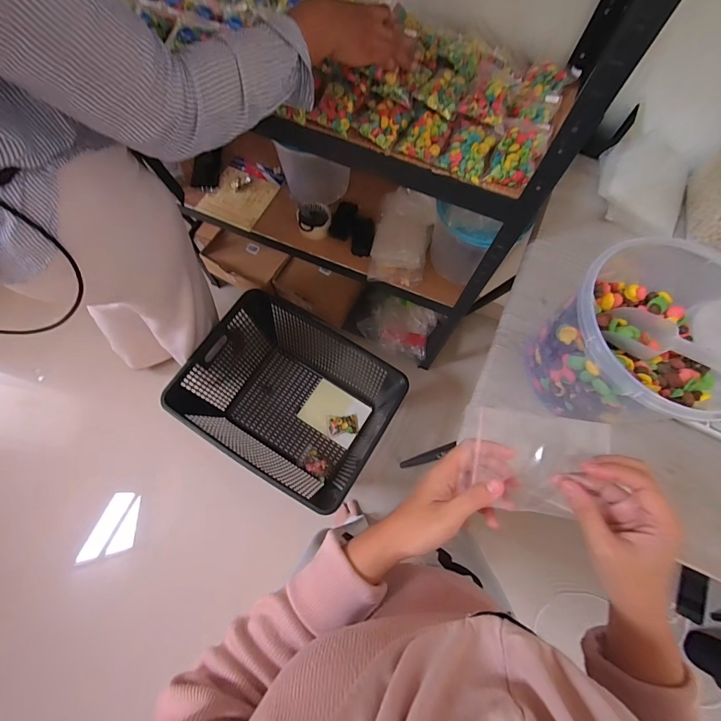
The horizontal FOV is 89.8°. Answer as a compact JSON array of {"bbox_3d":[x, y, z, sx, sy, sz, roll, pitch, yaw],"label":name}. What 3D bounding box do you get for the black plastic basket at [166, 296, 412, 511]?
[{"bbox_3d":[-0.199,0.119,1.140,0.554,0.322,0.458,30,73,8],"label":"black plastic basket"}]

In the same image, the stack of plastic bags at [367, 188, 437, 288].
[{"bbox_3d":[0.106,-0.312,0.904,0.133,0.103,0.239,11,72,2],"label":"stack of plastic bags"}]

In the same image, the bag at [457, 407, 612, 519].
[{"bbox_3d":[0.147,0.085,0.304,0.110,0.012,0.077,7,81,13],"label":"bag"}]

